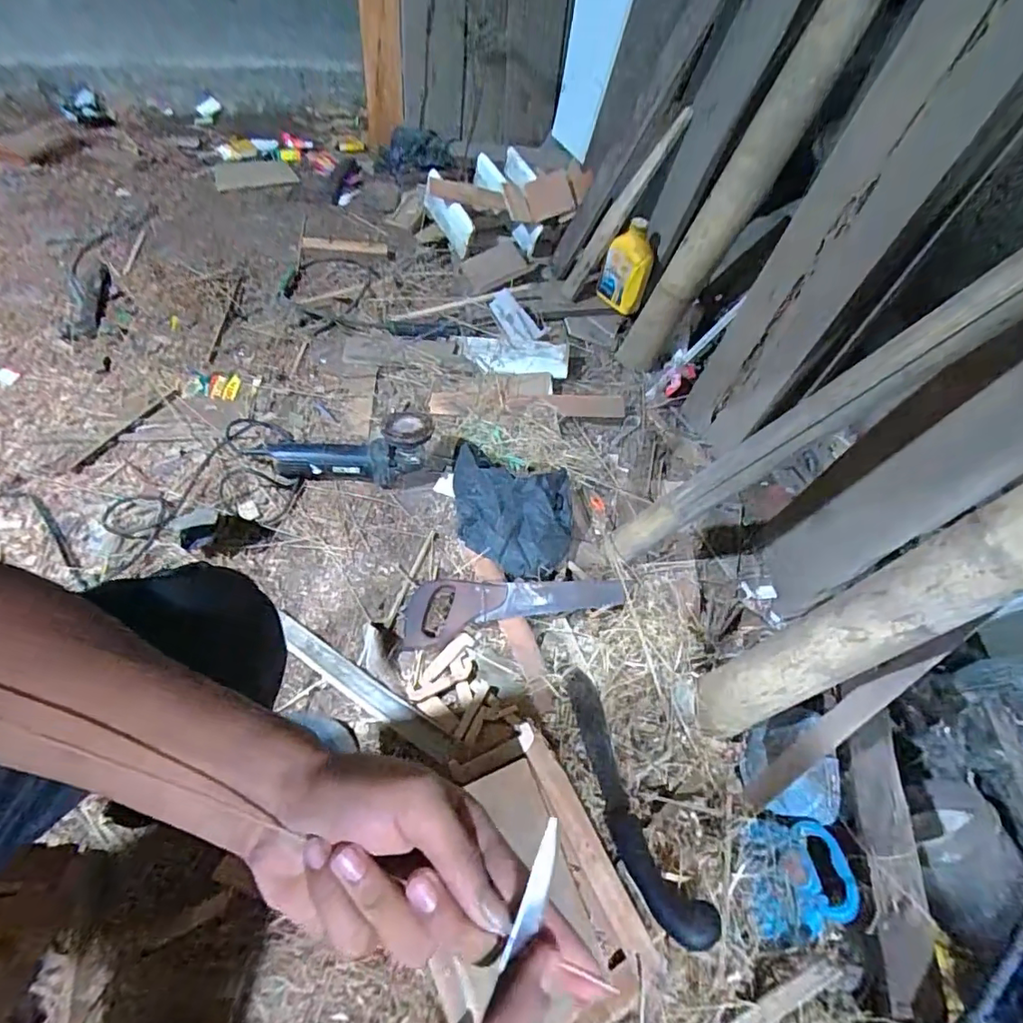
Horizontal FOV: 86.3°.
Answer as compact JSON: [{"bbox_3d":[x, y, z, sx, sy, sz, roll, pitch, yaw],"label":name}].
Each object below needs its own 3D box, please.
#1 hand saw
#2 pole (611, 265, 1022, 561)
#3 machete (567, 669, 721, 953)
[{"bbox_3d":[0.001,0.141,0.859,0.340,0.025,0.095,-9,78,-4],"label":"hand saw"},{"bbox_3d":[0.385,-0.126,0.679,0.065,0.778,0.044,23,49,-25],"label":"pole"},{"bbox_3d":[0.140,0.346,0.680,0.069,0.031,0.336,-12,40,-9],"label":"machete"}]

